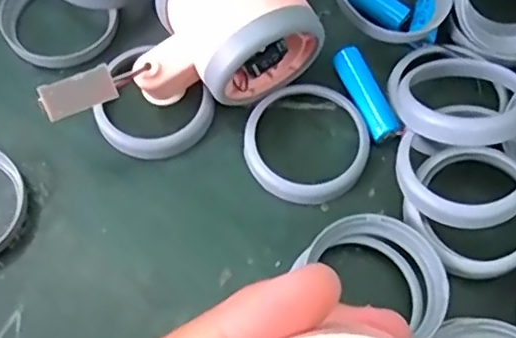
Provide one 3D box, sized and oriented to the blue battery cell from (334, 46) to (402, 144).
[{"bbox_3d":[0.051,-0.035,0.307,0.015,0.012,0.050,-23,68,-9],"label":"blue battery cell"}]

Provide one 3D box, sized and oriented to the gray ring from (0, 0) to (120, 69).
[{"bbox_3d":[-0.101,-0.078,0.326,0.057,0.010,0.058,0,68,0],"label":"gray ring"}]

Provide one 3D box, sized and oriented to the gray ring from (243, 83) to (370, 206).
[{"bbox_3d":[0.023,-0.013,0.299,0.057,0.011,0.057,0,67,1],"label":"gray ring"}]

